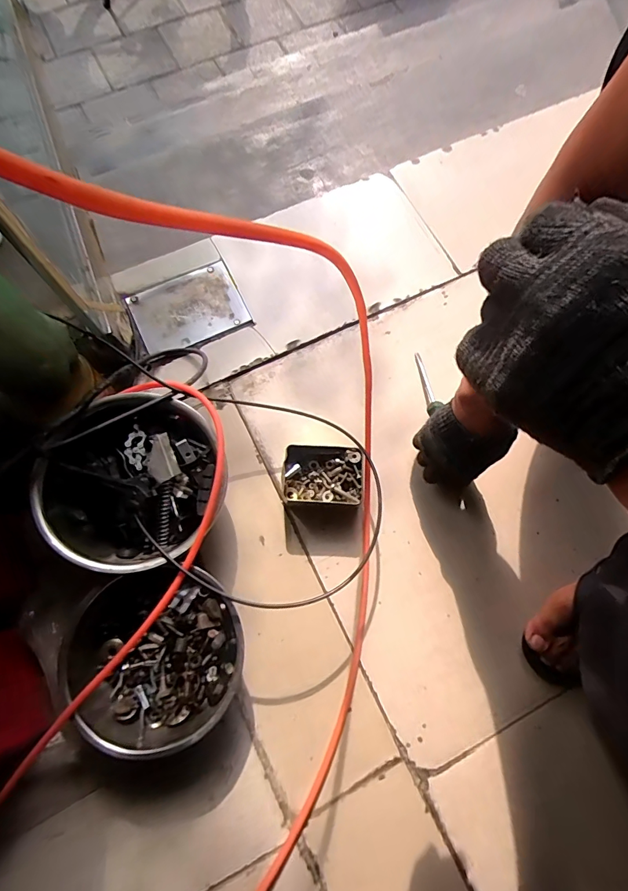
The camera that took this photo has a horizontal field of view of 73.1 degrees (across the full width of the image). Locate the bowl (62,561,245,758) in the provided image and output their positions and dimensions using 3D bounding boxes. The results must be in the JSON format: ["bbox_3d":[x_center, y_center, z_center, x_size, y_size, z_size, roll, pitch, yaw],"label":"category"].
[{"bbox_3d":[-0.193,0.255,0.521,0.216,0.085,0.194,-12,74,-4],"label":"bowl"}]

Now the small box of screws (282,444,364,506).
[{"bbox_3d":[0.013,0.045,0.605,0.110,0.052,0.078,3,74,0],"label":"small box of screws"}]

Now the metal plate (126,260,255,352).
[{"bbox_3d":[-0.207,-0.227,0.694,0.170,0.011,0.125,-25,76,-8],"label":"metal plate"}]

